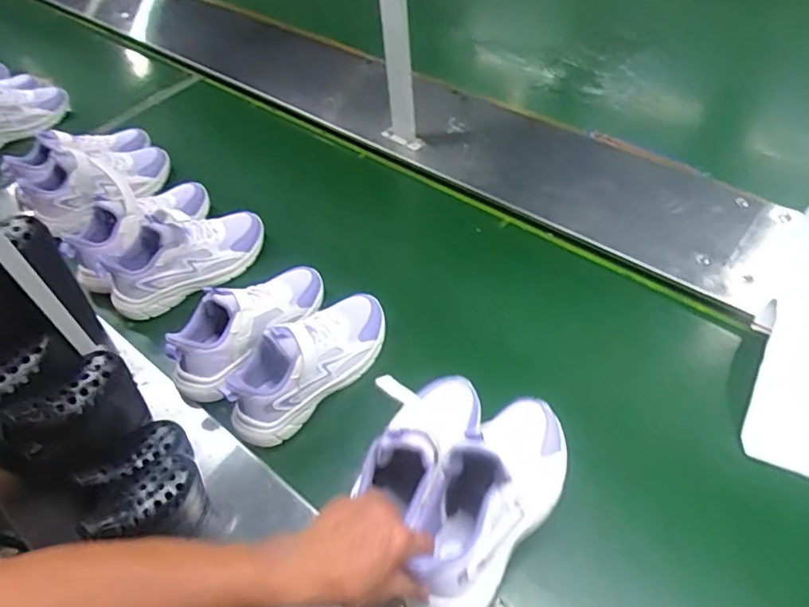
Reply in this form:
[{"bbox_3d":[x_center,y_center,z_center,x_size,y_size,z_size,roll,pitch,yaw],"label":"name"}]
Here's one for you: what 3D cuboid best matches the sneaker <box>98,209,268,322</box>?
[{"bbox_3d":[-0.358,-0.086,0.928,0.266,0.125,0.088,-33,55,-19],"label":"sneaker"}]

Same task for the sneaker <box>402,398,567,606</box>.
[{"bbox_3d":[0.084,0.180,0.555,0.095,0.126,0.247,27,55,25],"label":"sneaker"}]

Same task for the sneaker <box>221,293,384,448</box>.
[{"bbox_3d":[-0.128,0.065,0.761,0.094,0.106,0.258,31,60,28],"label":"sneaker"}]

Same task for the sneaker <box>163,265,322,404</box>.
[{"bbox_3d":[-0.228,0.014,0.803,0.103,0.112,0.253,20,56,21],"label":"sneaker"}]

